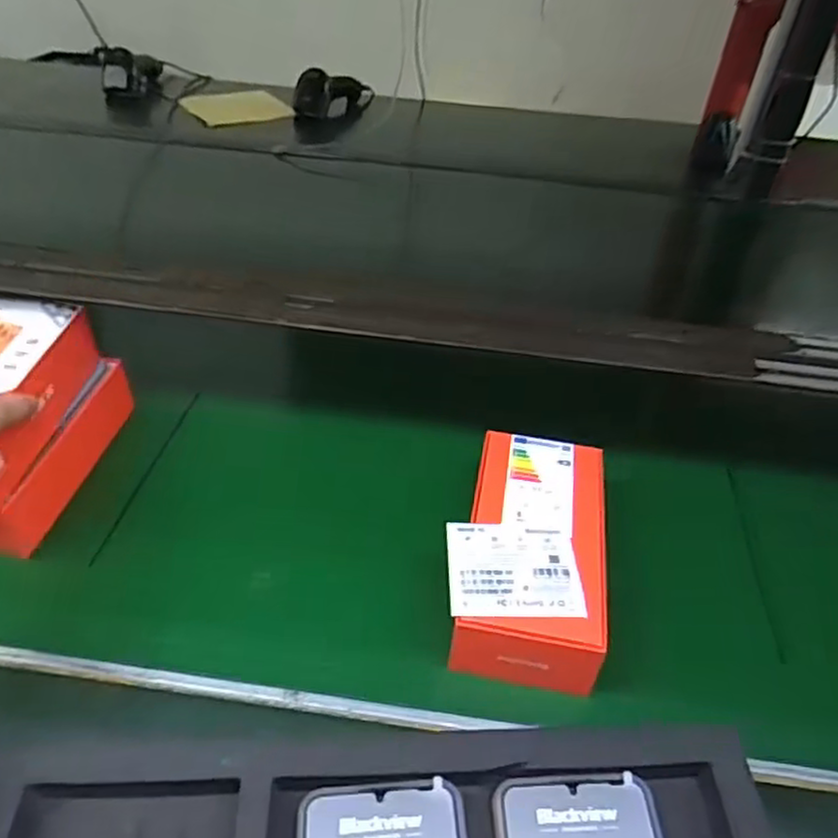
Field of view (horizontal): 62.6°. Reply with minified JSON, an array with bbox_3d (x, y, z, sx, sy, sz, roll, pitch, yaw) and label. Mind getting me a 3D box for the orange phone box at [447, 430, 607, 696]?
[{"bbox_3d":[0.078,0.089,0.494,0.101,0.045,0.186,9,41,7],"label":"orange phone box"}]

